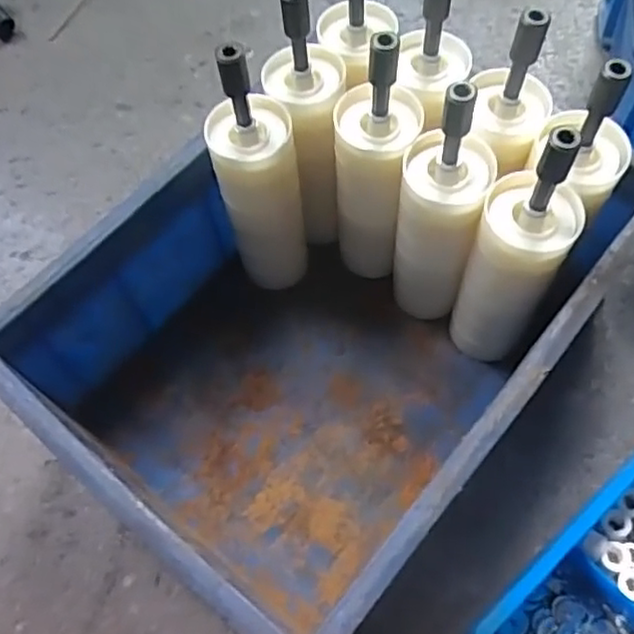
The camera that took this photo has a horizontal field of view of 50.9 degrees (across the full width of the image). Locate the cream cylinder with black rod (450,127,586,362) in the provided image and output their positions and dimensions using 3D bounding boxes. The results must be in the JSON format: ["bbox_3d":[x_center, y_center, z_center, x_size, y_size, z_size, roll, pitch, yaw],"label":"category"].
[{"bbox_3d":[0.134,-0.035,0.459,0.061,0.235,0.054,21,66,13],"label":"cream cylinder with black rod"}]

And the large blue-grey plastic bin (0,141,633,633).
[{"bbox_3d":[0.010,0.004,0.494,0.293,0.149,0.382,35,70,19],"label":"large blue-grey plastic bin"}]

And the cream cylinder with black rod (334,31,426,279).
[{"bbox_3d":[0.042,-0.103,0.488,0.059,0.223,0.059,6,64,6],"label":"cream cylinder with black rod"}]

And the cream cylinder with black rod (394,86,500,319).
[{"bbox_3d":[0.086,-0.073,0.466,0.056,0.213,0.052,13,65,10],"label":"cream cylinder with black rod"}]

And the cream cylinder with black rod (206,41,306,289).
[{"bbox_3d":[-0.042,-0.094,0.500,0.059,0.232,0.059,-8,63,0],"label":"cream cylinder with black rod"}]

